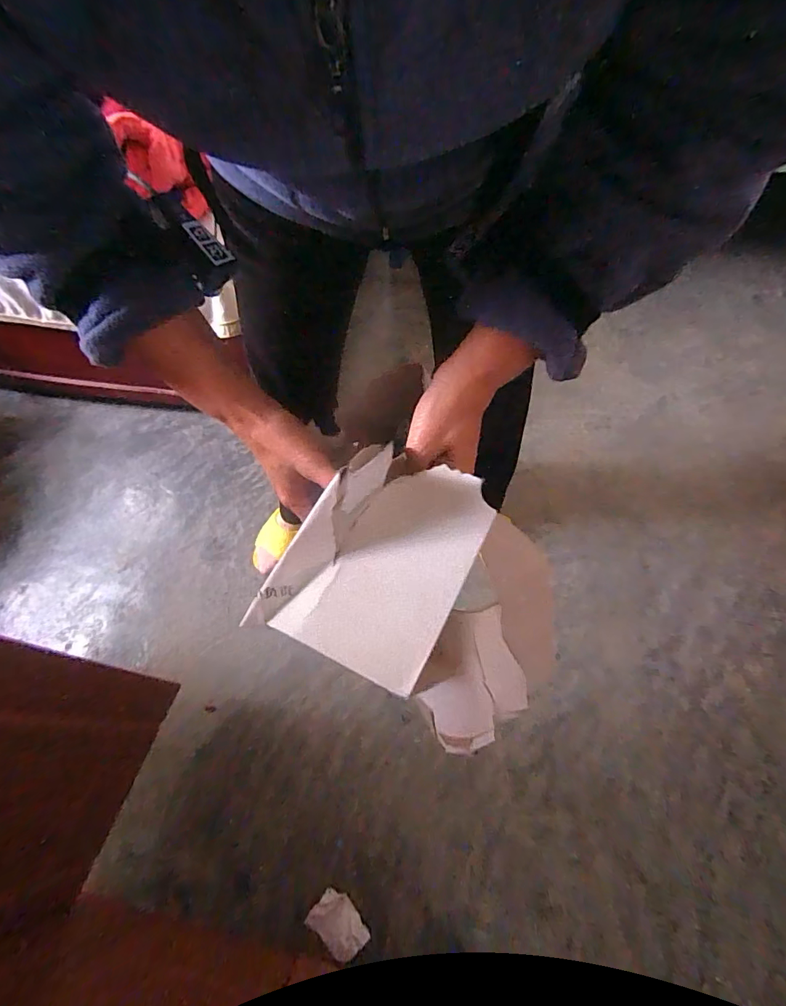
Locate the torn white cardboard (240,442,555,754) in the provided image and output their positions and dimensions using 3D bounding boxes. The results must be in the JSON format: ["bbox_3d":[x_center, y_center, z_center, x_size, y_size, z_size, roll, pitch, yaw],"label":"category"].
[{"bbox_3d":[0.034,0.080,0.318,0.097,0.267,0.128,8,57,44],"label":"torn white cardboard"}]

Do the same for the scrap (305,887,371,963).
[{"bbox_3d":[-0.086,0.672,0.726,0.092,0.017,0.061,39,70,18],"label":"scrap"}]

